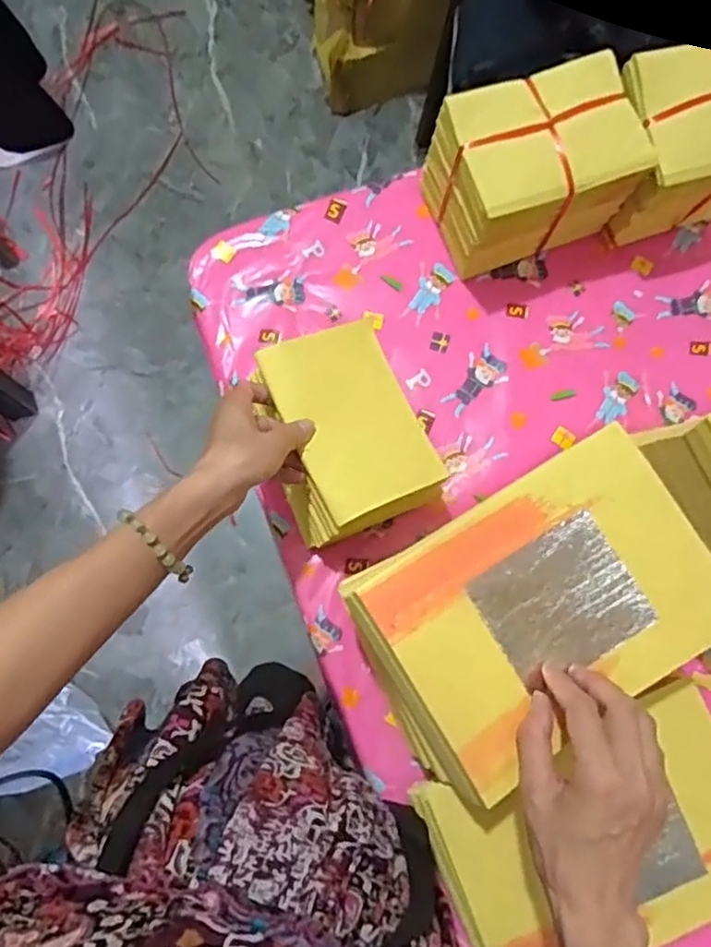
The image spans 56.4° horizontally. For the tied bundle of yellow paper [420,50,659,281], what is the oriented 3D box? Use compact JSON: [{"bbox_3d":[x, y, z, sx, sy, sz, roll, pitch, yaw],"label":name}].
[{"bbox_3d":[0.172,-0.293,0.656,0.171,0.141,0.121,-23,77,-6],"label":"tied bundle of yellow paper"}]

